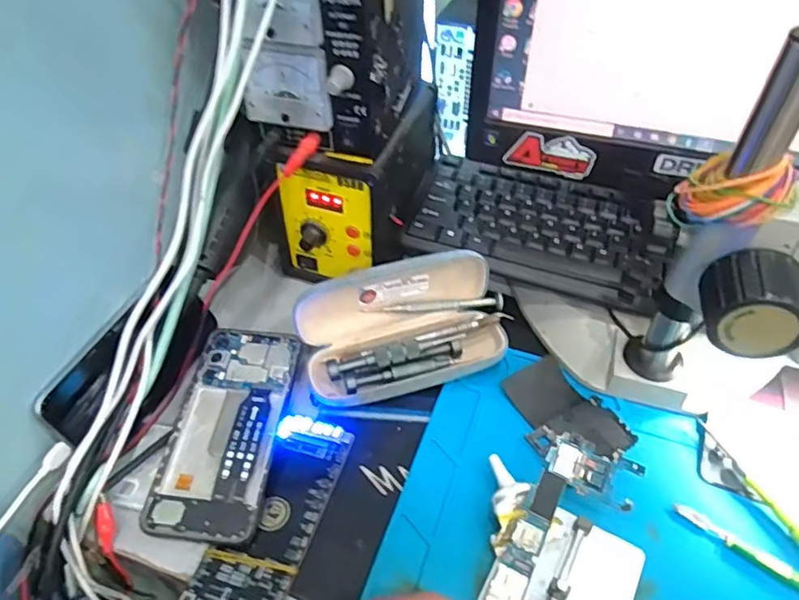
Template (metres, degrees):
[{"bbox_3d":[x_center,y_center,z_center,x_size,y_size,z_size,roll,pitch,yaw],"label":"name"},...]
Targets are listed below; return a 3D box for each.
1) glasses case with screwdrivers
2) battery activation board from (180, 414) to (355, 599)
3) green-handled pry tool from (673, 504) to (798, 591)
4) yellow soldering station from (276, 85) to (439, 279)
[{"bbox_3d":[0.005,0.017,0.457,0.159,0.066,0.084,-15,49,-13],"label":"glasses case with screwdrivers"},{"bbox_3d":[-0.081,0.142,0.389,0.059,0.008,0.141,16,50,15],"label":"battery activation board"},{"bbox_3d":[0.234,0.167,0.366,0.119,0.004,0.012,29,54,24],"label":"green-handled pry tool"},{"bbox_3d":[-0.037,-0.107,0.525,0.110,0.123,0.155,12,49,11],"label":"yellow soldering station"}]

